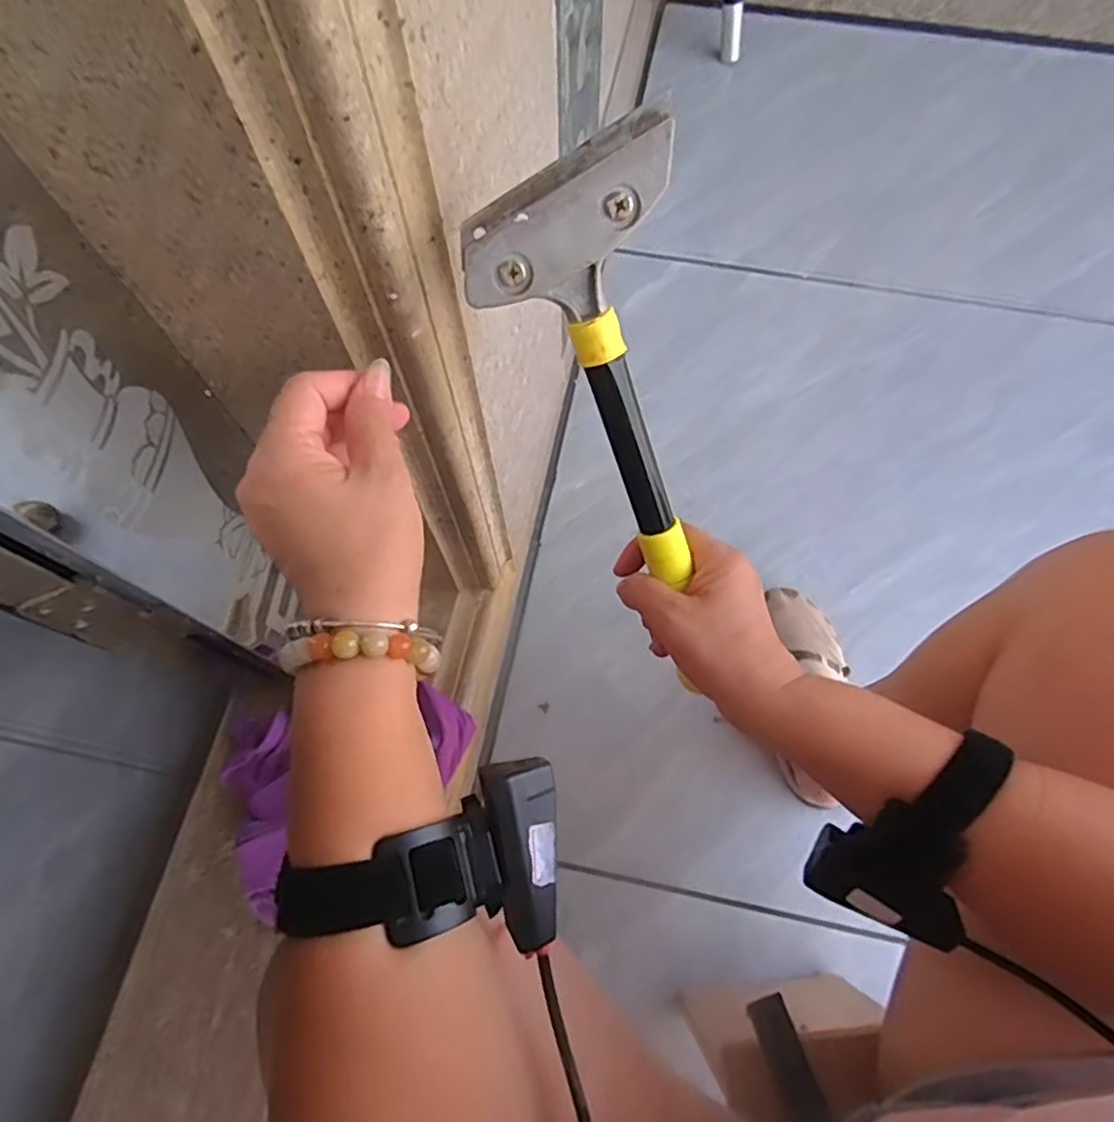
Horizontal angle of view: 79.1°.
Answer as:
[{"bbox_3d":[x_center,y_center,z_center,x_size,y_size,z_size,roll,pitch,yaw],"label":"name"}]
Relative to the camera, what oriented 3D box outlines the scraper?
[{"bbox_3d":[0.029,-0.078,0.314,0.089,0.026,0.204,-26,117,-9],"label":"scraper"}]

